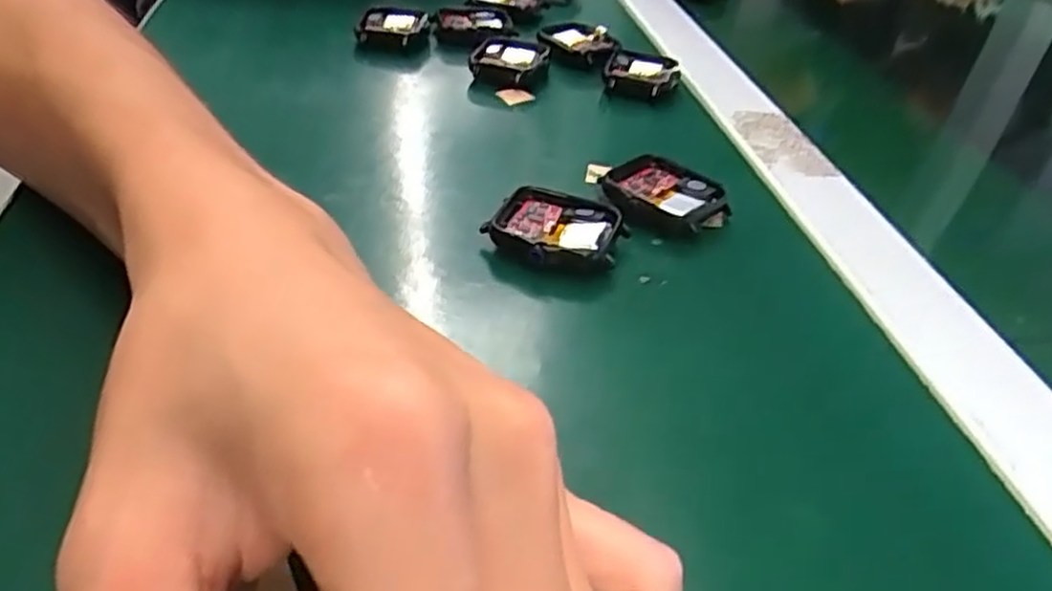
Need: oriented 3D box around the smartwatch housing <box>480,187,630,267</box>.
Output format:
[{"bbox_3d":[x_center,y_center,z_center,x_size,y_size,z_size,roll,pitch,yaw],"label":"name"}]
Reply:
[{"bbox_3d":[0.011,-0.024,0.266,0.046,0.009,0.038,19,39,16],"label":"smartwatch housing"}]

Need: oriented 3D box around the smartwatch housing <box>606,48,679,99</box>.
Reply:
[{"bbox_3d":[0.062,-0.118,0.392,0.036,0.011,0.043,13,38,8],"label":"smartwatch housing"}]

